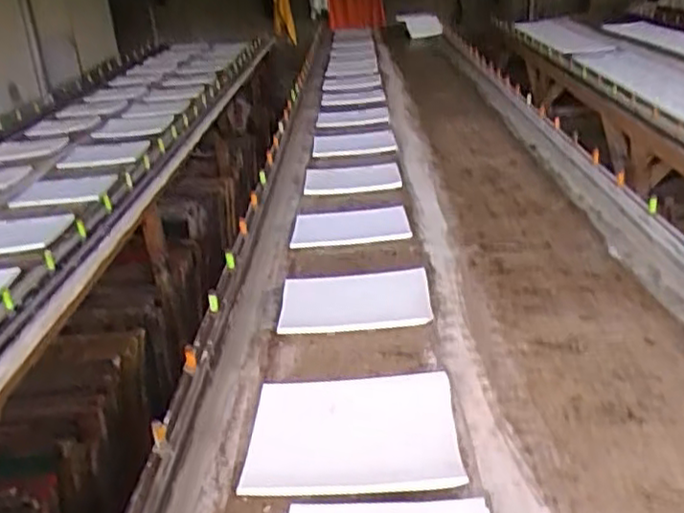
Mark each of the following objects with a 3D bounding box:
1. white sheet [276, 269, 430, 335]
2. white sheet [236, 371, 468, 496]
[{"bbox_3d":[0.023,0.083,1.266,0.269,0.025,0.198,-5,24,1],"label":"white sheet"},{"bbox_3d":[0.013,0.233,0.920,0.270,0.013,0.227,-4,27,6],"label":"white sheet"}]

